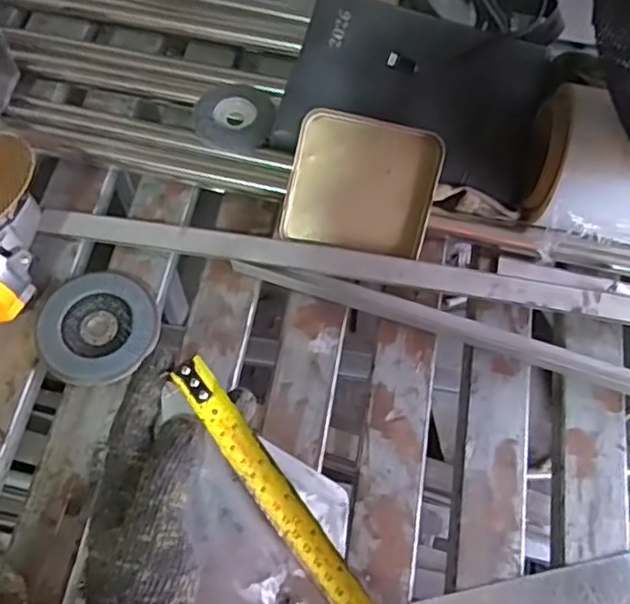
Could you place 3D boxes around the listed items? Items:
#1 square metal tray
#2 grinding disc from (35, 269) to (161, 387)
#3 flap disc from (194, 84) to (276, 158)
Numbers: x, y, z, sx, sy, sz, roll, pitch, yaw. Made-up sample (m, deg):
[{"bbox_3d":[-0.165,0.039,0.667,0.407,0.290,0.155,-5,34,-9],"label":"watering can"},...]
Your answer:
[{"bbox_3d":[0.040,-0.096,0.527,0.118,0.013,0.109,14,103,6],"label":"square metal tray"},{"bbox_3d":[-0.169,0.019,0.496,0.088,0.009,0.091,1,65,-2],"label":"grinding disc"},{"bbox_3d":[-0.071,-0.164,0.562,0.068,0.007,0.065,1,80,-3],"label":"flap disc"}]

